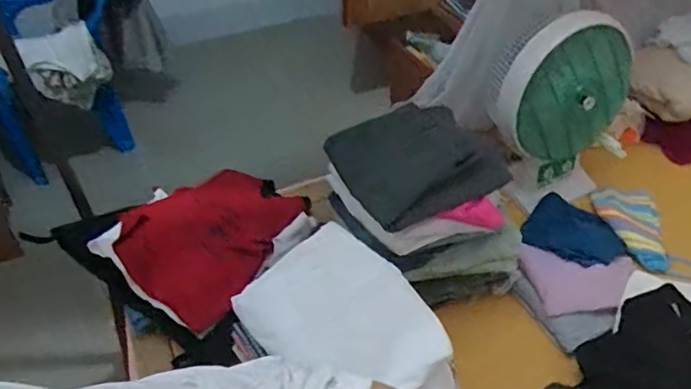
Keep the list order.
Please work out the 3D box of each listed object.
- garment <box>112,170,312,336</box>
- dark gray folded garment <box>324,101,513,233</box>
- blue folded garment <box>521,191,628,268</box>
[{"bbox_3d":[-0.263,0.080,1.224,0.250,0.123,0.366,27,49,29],"label":"garment"},{"bbox_3d":[0.111,-0.064,1.037,0.235,0.056,0.244,-32,57,1],"label":"dark gray folded garment"},{"bbox_3d":[0.456,0.082,1.226,0.201,0.040,0.178,32,51,33],"label":"blue folded garment"}]

